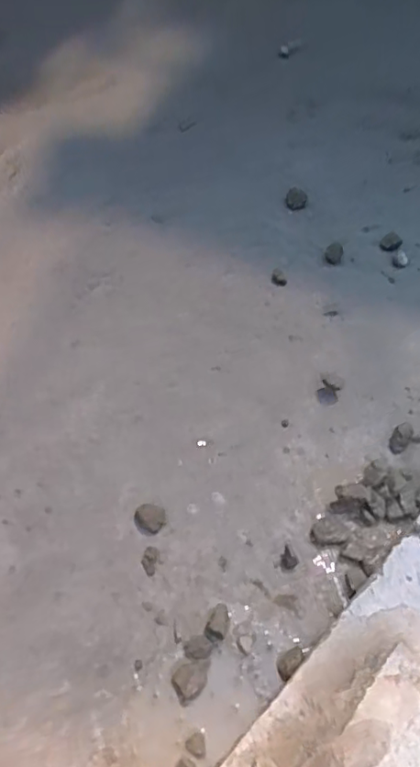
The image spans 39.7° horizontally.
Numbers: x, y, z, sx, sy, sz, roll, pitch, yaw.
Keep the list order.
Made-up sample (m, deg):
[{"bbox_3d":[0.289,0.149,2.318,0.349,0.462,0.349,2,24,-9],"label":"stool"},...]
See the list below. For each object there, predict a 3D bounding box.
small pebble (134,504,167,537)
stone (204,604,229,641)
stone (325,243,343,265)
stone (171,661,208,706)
[{"bbox_3d":[-0.058,0.128,0.552,0.030,0.014,0.026,28,59,16],"label":"small pebble"},{"bbox_3d":[0.007,0.206,0.501,0.017,0.013,0.028,16,56,8],"label":"stone"},{"bbox_3d":[0.163,-0.171,0.763,0.022,0.010,0.031,18,57,9],"label":"stone"},{"bbox_3d":[-0.016,0.242,0.476,0.031,0.010,0.025,-34,63,-23],"label":"stone"}]

